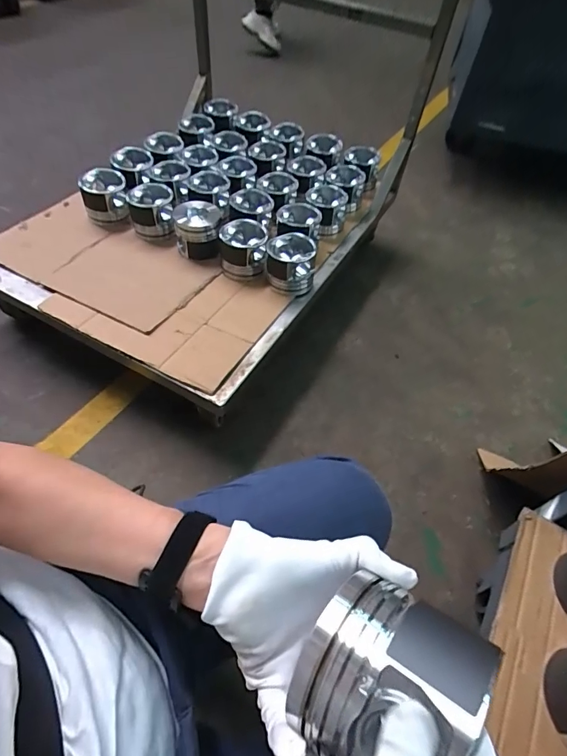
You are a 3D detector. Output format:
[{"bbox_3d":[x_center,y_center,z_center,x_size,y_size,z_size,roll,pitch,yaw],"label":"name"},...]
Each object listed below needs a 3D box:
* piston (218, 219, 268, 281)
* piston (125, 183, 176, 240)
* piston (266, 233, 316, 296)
[{"bbox_3d":[-0.096,-0.312,1.005,0.108,0.089,0.107,4,53,-2],"label":"piston"},{"bbox_3d":[-0.327,-0.407,1.046,0.108,0.103,0.112,-13,55,-15],"label":"piston"},{"bbox_3d":[0.016,-0.268,0.984,0.109,0.091,0.121,1,53,-5],"label":"piston"}]

